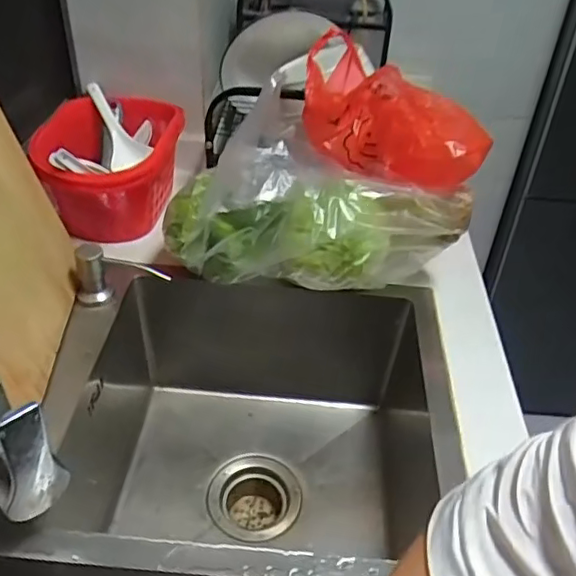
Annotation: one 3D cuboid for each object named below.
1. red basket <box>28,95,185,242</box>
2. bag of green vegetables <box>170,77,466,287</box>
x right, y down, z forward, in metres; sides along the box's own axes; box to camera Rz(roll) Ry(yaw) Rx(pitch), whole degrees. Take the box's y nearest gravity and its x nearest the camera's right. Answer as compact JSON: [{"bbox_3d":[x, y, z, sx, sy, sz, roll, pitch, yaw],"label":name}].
[{"bbox_3d":[-0.230,-0.162,0.792,0.148,0.115,0.221,7,38,4],"label":"red basket"},{"bbox_3d":[0.032,-0.091,0.646,0.309,0.176,0.107,6,38,3],"label":"bag of green vegetables"}]

